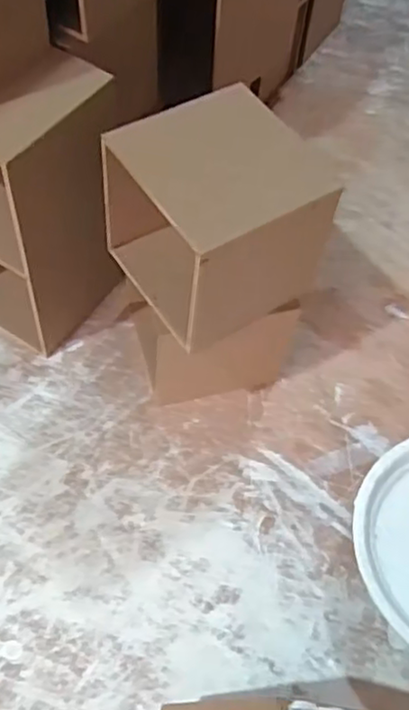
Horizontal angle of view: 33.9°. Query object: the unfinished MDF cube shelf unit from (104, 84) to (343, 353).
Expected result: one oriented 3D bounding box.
[{"bbox_3d":[0.007,-0.088,0.453,0.115,0.114,0.114,-28,63,-19],"label":"unfinished MDF cube shelf unit"}]

